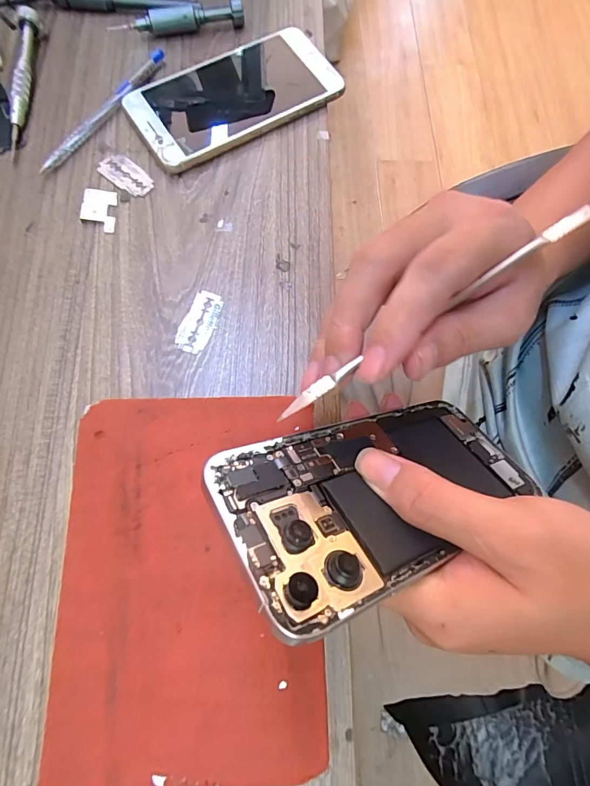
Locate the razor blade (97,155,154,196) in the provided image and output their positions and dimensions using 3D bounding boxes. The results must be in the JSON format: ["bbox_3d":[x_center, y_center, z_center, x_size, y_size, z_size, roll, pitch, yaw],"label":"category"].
[{"bbox_3d":[-0.120,-0.155,0.291,0.042,0.004,0.019,35,75,8],"label":"razor blade"}]

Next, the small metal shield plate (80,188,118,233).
[{"bbox_3d":[-0.135,-0.126,0.282,0.023,0.005,0.033,-1,73,-2],"label":"small metal shield plate"}]

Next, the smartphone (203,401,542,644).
[{"bbox_3d":[0.044,0.041,0.188,0.161,0.005,0.076,-9,48,-34],"label":"smartphone"}]

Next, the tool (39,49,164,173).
[{"bbox_3d":[-0.139,-0.208,0.303,0.008,0.011,0.132,32,74,7],"label":"tool"}]

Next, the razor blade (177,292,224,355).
[{"bbox_3d":[-0.060,-0.046,0.262,0.021,0.004,0.042,21,73,4],"label":"razor blade"}]

